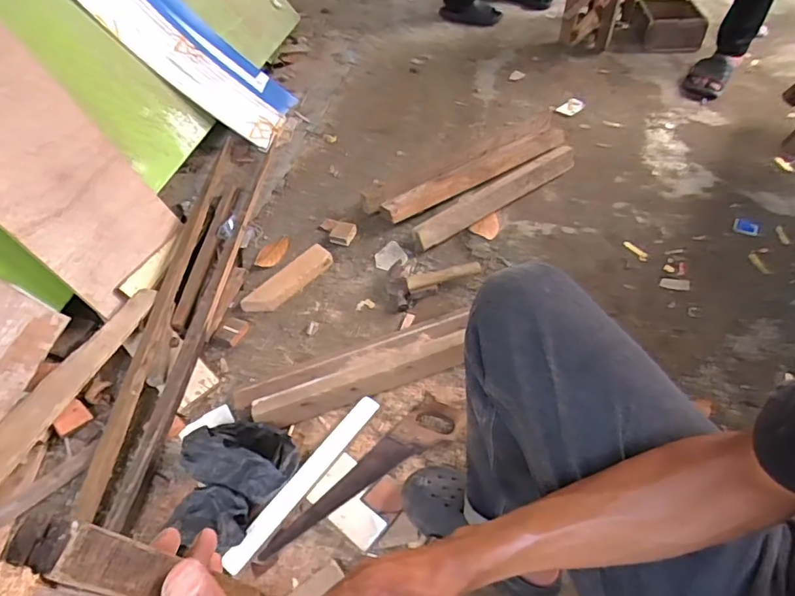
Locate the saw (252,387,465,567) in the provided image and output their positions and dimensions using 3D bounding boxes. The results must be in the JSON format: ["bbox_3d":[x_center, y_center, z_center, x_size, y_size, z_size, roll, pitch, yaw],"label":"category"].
[{"bbox_3d":[-0.060,0.303,0.919,0.413,0.017,0.078,-32,55,-22],"label":"saw"}]

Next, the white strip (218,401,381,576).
[{"bbox_3d":[-0.155,0.308,0.903,0.038,0.014,0.353,36,60,15],"label":"white strip"}]

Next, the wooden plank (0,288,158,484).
[{"bbox_3d":[-0.656,0.185,0.992,0.074,0.028,0.550,15,52,16],"label":"wooden plank"}]

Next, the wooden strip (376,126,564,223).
[{"bbox_3d":[0.230,-0.356,1.434,0.647,0.029,0.095,-28,65,-25],"label":"wooden strip"}]

